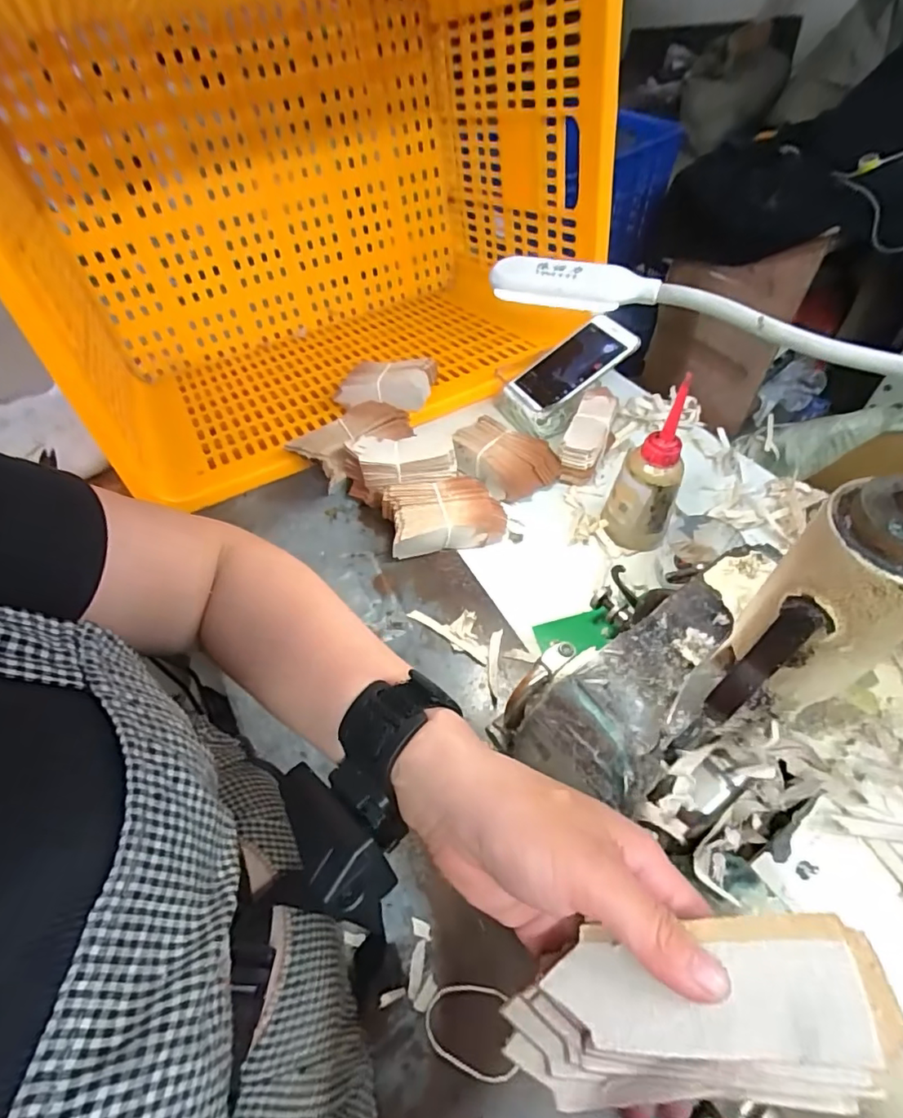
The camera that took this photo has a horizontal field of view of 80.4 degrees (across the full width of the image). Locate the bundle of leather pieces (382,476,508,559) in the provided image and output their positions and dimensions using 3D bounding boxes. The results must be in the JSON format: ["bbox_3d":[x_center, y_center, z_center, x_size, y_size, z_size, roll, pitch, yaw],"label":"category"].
[{"bbox_3d":[-0.008,-0.045,0.558,0.121,0.044,0.074,-13,53,-7],"label":"bundle of leather pieces"}]

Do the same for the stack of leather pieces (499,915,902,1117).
[{"bbox_3d":[0.081,0.159,0.185,0.129,0.020,0.050,-17,52,11],"label":"stack of leather pieces"}]

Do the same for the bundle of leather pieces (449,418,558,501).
[{"bbox_3d":[0.058,-0.113,0.607,0.117,0.041,0.077,32,61,24],"label":"bundle of leather pieces"}]

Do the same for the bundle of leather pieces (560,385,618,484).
[{"bbox_3d":[0.156,-0.147,0.603,0.044,0.033,0.111,17,56,16],"label":"bundle of leather pieces"}]

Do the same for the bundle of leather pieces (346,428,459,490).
[{"bbox_3d":[-0.050,-0.108,0.563,0.107,0.035,0.048,-5,53,0],"label":"bundle of leather pieces"}]

